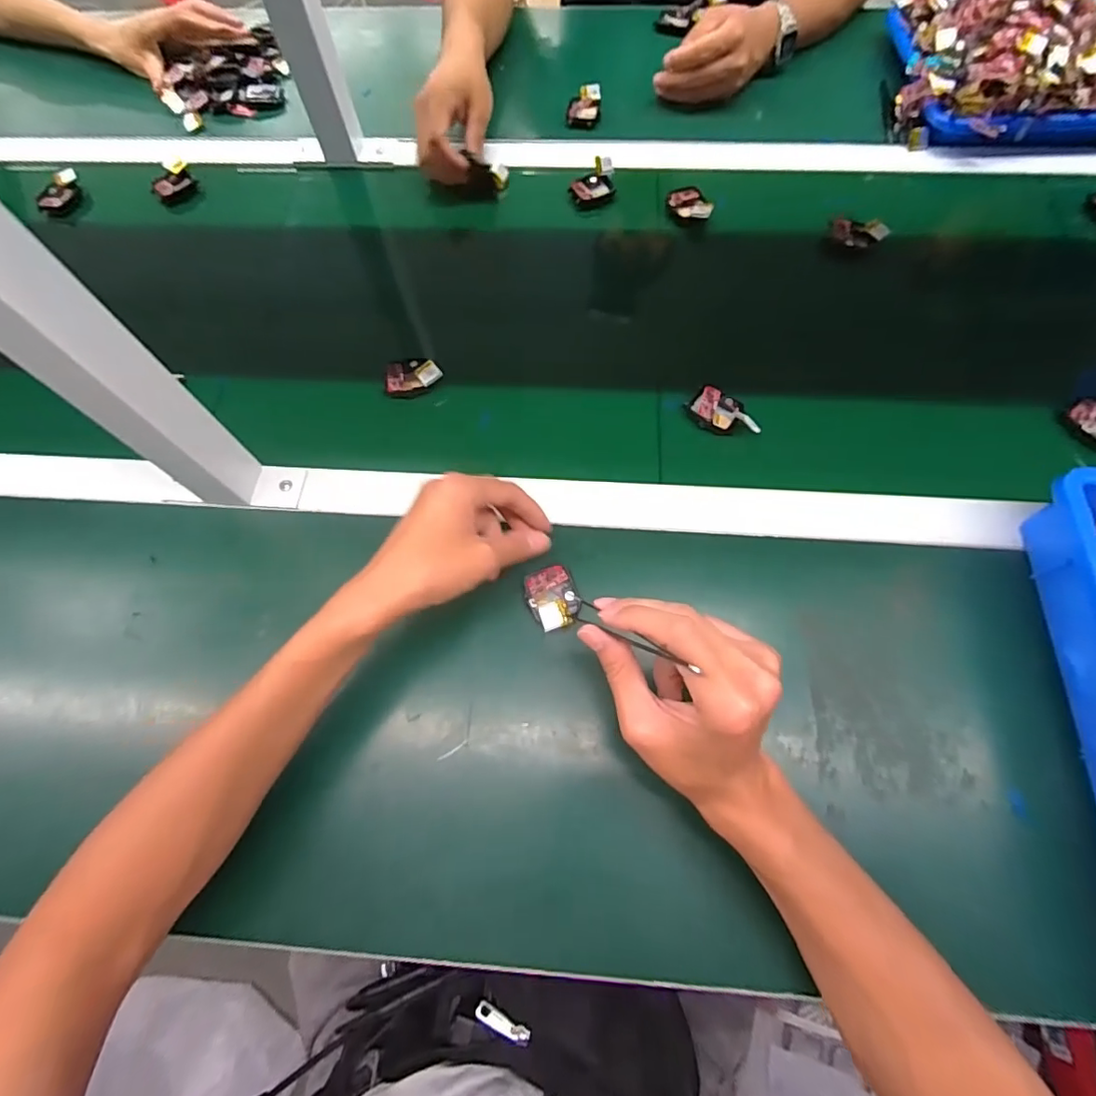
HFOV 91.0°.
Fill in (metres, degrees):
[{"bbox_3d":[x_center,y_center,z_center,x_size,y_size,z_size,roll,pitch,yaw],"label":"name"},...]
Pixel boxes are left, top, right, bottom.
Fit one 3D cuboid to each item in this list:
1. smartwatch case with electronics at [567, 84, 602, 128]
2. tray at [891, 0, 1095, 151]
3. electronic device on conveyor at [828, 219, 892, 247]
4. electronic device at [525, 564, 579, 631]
[{"bbox_3d":[0.042,-0.513,0.625,0.039,0.027,0.035,4,67,5],"label":"smartwatch case with electronics"},{"bbox_3d":[0.557,-0.547,0.589,0.328,0.074,0.228,-1,67,3],"label":"tray"},{"bbox_3d":[0.313,-0.318,0.543,0.050,0.016,0.031,0,67,3],"label":"electronic device on conveyor"},{"bbox_3d":[0.004,0.037,0.401,0.037,0.011,0.048,-18,67,-5],"label":"electronic device"}]

